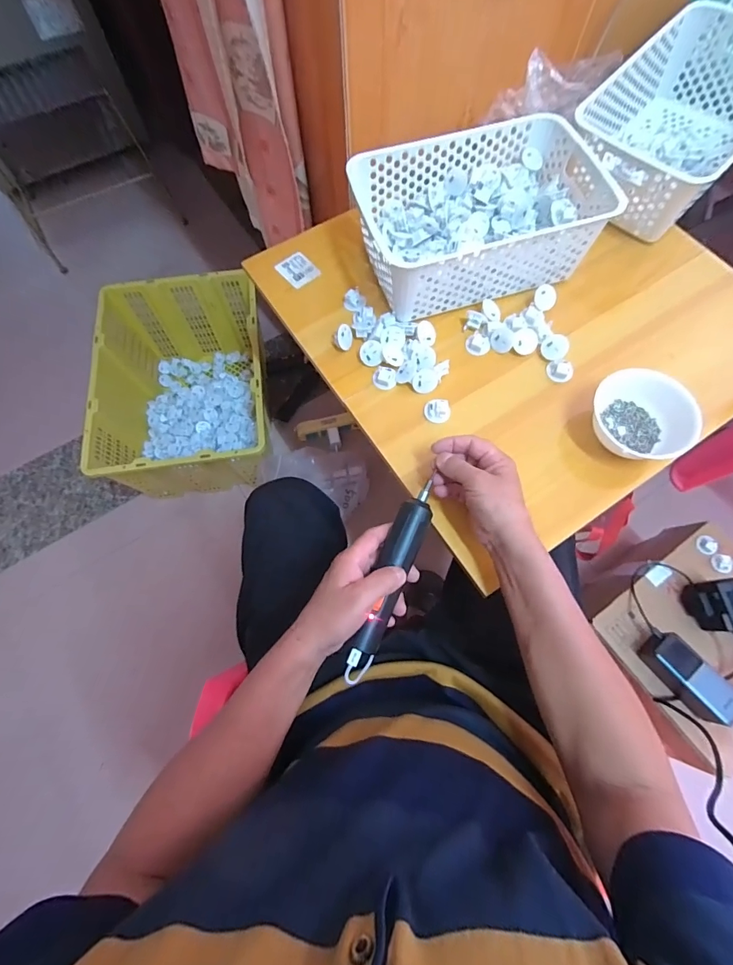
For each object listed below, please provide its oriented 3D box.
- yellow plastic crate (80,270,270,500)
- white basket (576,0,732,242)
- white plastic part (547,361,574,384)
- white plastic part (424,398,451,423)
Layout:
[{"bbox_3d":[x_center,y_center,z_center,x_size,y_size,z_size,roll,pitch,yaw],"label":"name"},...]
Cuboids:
[{"bbox_3d":[-0.406,-0.223,0.976,0.350,0.233,0.480,-9,71,-2],"label":"yellow plastic crate"},{"bbox_3d":[0.455,-0.530,0.599,0.199,0.117,0.303,42,76,14],"label":"white basket"},{"bbox_3d":[0.255,-0.147,0.534,0.032,0.013,0.026,11,71,5],"label":"white plastic part"},{"bbox_3d":[0.090,-0.093,0.519,0.034,0.011,0.030,24,73,9],"label":"white plastic part"}]

